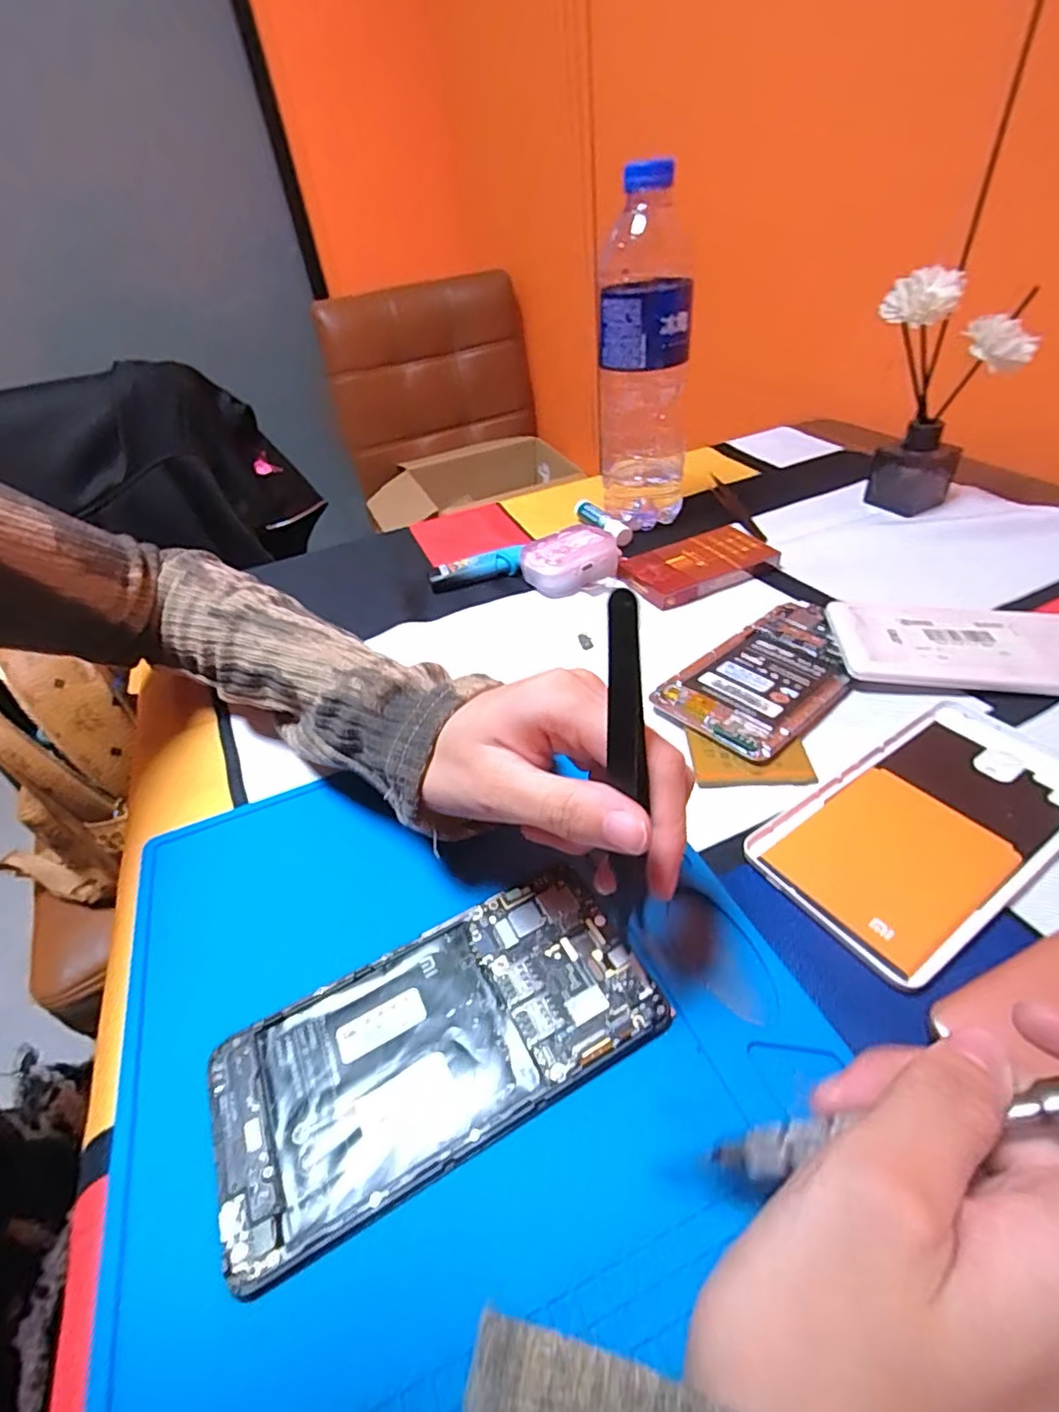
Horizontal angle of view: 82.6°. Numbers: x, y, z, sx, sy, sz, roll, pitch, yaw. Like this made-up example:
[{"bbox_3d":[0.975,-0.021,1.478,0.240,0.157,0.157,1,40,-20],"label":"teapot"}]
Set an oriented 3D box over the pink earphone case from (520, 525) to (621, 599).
[{"bbox_3d":[0.030,-0.107,0.434,0.060,0.024,0.049,-25,43,-17],"label":"pink earphone case"}]

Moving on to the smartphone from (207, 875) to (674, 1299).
[{"bbox_3d":[-0.032,0.114,0.207,0.145,0.008,0.070,-24,42,-16],"label":"smartphone"}]

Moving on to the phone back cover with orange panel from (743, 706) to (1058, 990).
[{"bbox_3d":[0.171,0.049,0.257,0.151,0.005,0.076,-28,44,-21],"label":"phone back cover with orange panel"}]

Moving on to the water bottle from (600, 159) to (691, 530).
[{"bbox_3d":[0.084,-0.246,0.448,0.065,0.224,0.060,2,42,13],"label":"water bottle"}]

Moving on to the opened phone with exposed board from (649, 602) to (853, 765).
[{"bbox_3d":[0.135,-0.018,0.334,0.135,0.009,0.071,-34,46,-26],"label":"opened phone with exposed board"}]

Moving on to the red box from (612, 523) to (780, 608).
[{"bbox_3d":[0.118,-0.101,0.429,0.105,0.014,0.058,-23,42,-15],"label":"red box"}]

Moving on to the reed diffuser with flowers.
[{"bbox_3d":[0.293,-0.219,0.432,0.089,0.155,0.061,21,49,31],"label":"reed diffuser with flowers"}]

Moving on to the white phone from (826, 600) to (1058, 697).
[{"bbox_3d":[0.245,-0.032,0.332,0.140,0.011,0.068,1,42,12],"label":"white phone"}]

